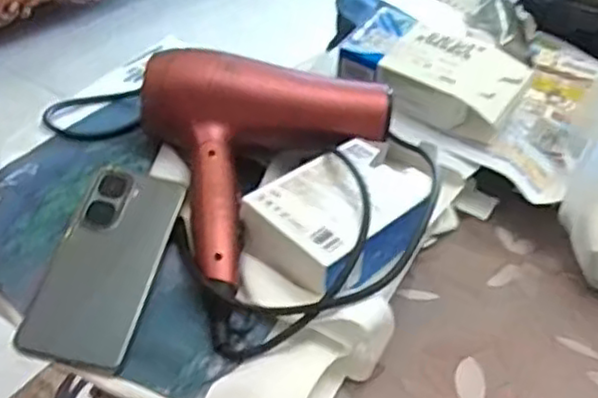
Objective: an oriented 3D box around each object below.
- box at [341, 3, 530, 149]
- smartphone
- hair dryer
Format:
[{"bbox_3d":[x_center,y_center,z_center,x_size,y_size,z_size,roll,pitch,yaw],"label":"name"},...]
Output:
[{"bbox_3d":[0.127,-0.121,0.671,0.171,0.045,0.104,32,58,22],"label":"box"},{"bbox_3d":[-0.143,0.045,0.523,0.076,0.013,0.163,12,56,6],"label":"smartphone"},{"bbox_3d":[-0.007,-0.047,0.571,0.197,0.088,0.173,-13,44,-22],"label":"hair dryer"}]

